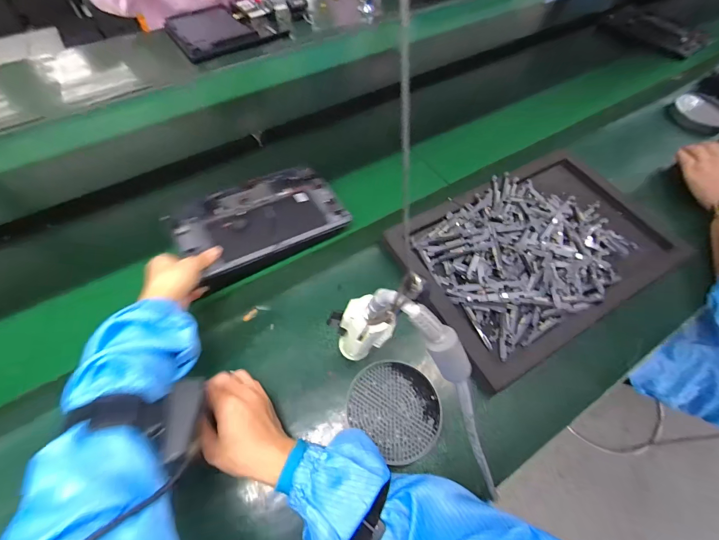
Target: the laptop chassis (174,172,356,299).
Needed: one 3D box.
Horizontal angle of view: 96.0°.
[{"bbox_3d":[-0.158,-0.087,0.526,0.252,0.030,0.168,-27,61,-15],"label":"laptop chassis"}]

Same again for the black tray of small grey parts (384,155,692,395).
[{"bbox_3d":[0.290,-0.045,0.520,0.438,0.069,0.277,-27,61,-15],"label":"black tray of small grey parts"}]

